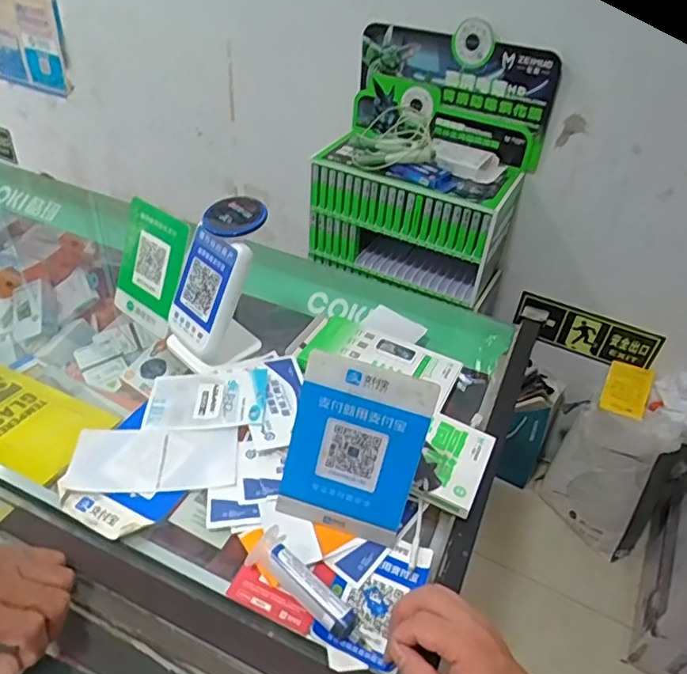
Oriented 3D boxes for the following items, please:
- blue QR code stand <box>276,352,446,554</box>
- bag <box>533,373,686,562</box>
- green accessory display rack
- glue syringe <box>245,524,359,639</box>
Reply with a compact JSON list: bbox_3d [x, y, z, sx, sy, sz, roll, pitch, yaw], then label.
[{"bbox_3d":[0.009,0.103,0.532,0.120,0.174,0.013,16,20,7],"label":"blue QR code stand"},{"bbox_3d":[0.758,0.332,1.559,0.290,0.485,0.286,33,46,28],"label":"bag"},{"bbox_3d":[0.184,-0.382,1.329,0.468,0.543,0.251,17,41,13],"label":"green accessory display rack"},{"bbox_3d":[-0.036,0.216,0.500,0.109,0.019,0.031,33,46,28],"label":"glue syringe"}]

